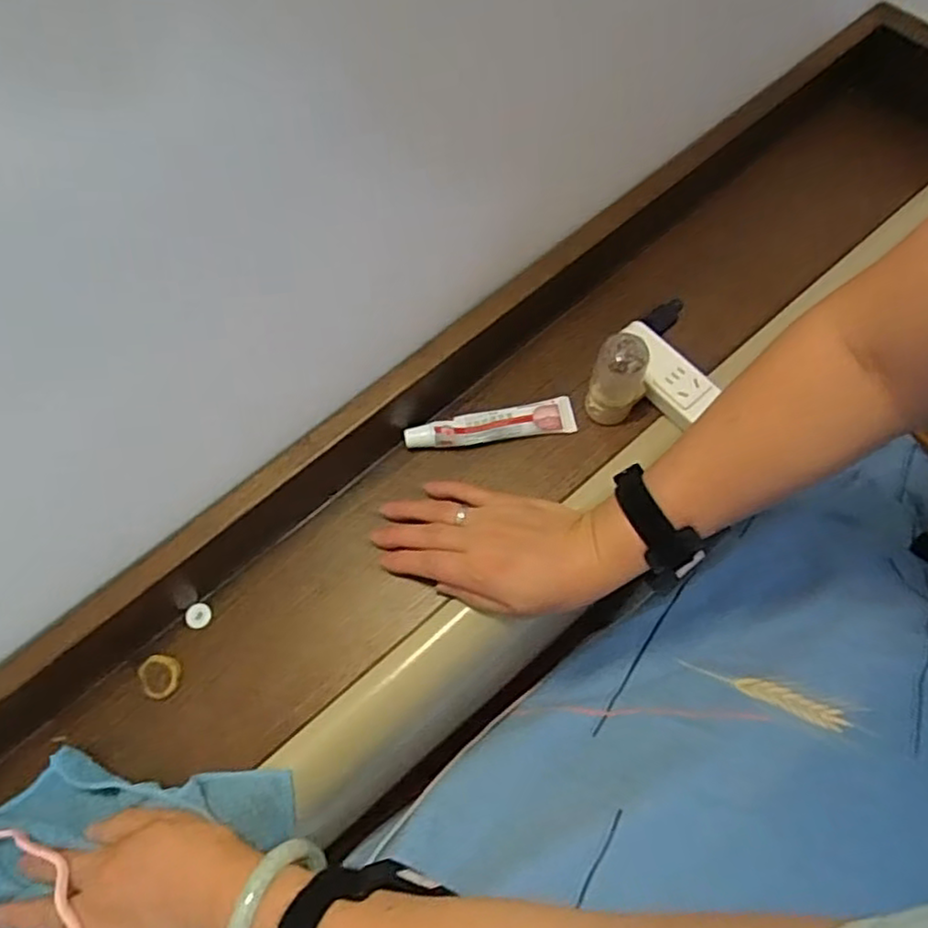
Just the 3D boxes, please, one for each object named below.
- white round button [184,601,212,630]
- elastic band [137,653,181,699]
[{"bbox_3d":[-0.185,0.105,0.478,0.018,0.004,0.017,-2,65,4],"label":"white round button"},{"bbox_3d":[-0.203,0.142,0.460,0.028,0.008,0.028,-2,65,4],"label":"elastic band"}]

